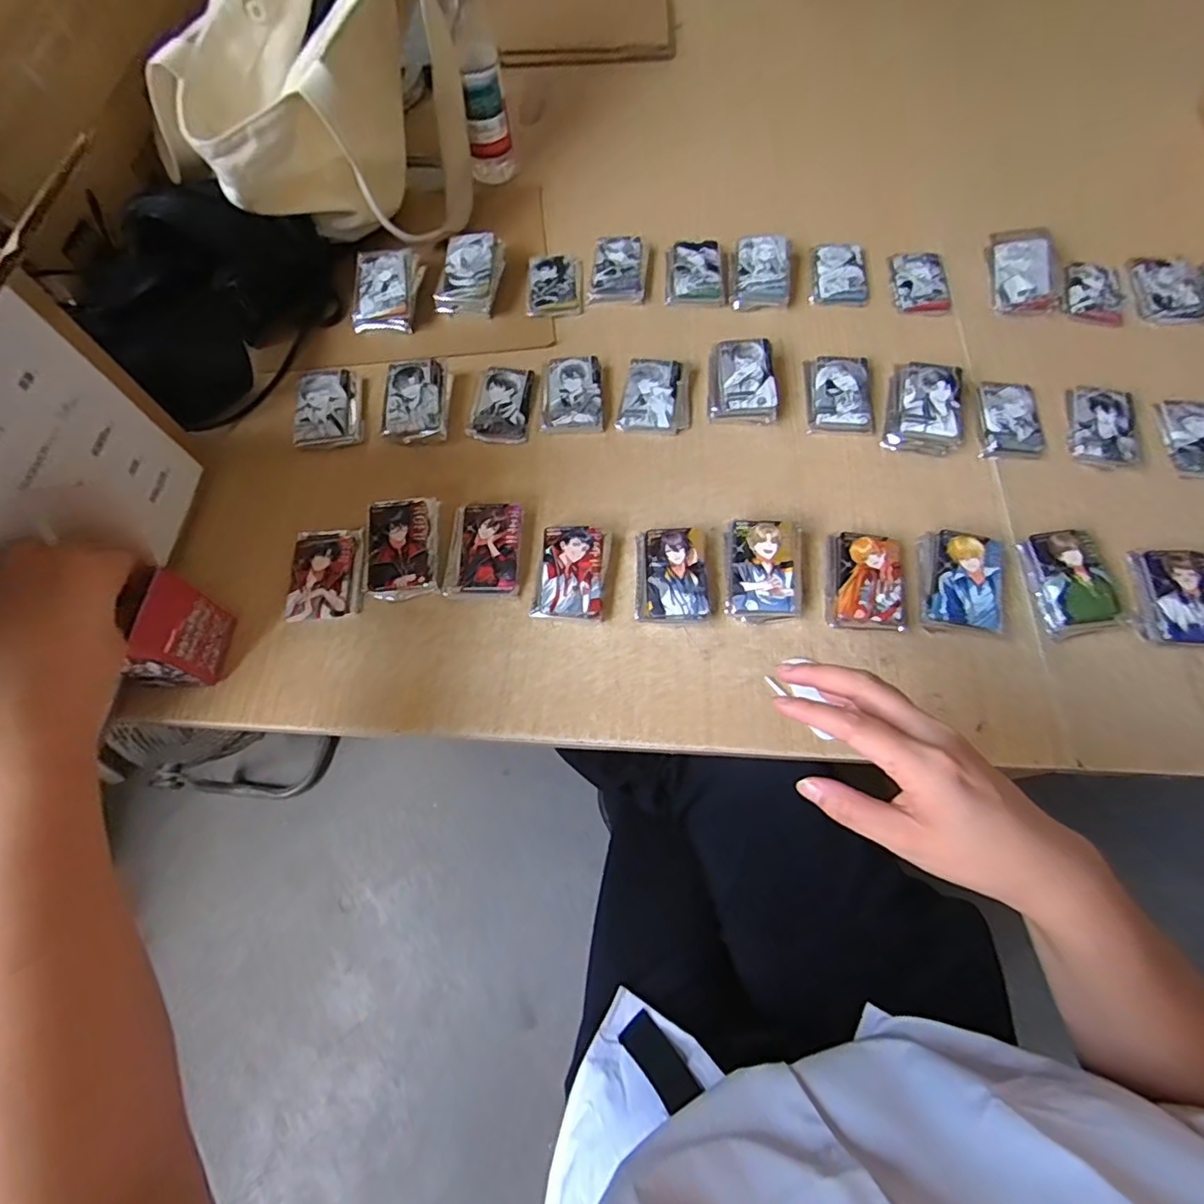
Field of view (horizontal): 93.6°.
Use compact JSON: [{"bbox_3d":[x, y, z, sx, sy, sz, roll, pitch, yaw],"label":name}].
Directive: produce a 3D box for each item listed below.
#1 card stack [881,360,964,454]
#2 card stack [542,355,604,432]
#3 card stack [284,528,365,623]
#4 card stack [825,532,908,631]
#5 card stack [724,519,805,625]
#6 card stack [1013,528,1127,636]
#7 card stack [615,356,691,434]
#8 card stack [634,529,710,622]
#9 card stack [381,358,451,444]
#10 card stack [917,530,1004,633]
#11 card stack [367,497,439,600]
[{"bbox_3d":[0.329,-0.197,0.578,0.066,0.030,0.092,14,69,3],"label":"card stack"},{"bbox_3d":[-0.031,-0.218,0.595,0.062,0.021,0.087,0,69,-2],"label":"card stack"},{"bbox_3d":[-0.254,-0.026,0.524,0.064,0.016,0.089,-7,69,-5],"label":"card stack"},{"bbox_3d":[0.236,-0.019,0.512,0.064,0.025,0.091,7,69,1],"label":"card stack"},{"bbox_3d":[0.146,-0.028,0.513,0.069,0.032,0.093,3,68,0],"label":"card stack"},{"bbox_3d":[0.429,-0.018,0.515,0.074,0.017,0.094,-4,69,-4],"label":"card stack"},{"bbox_3d":[0.056,-0.215,0.593,0.071,0.019,0.087,5,69,0],"label":"card stack"},{"bbox_3d":[0.064,-0.023,0.517,0.065,0.027,0.087,1,69,-2],"label":"card stack"},{"bbox_3d":[-0.193,-0.209,0.586,0.064,0.028,0.087,-2,69,-3],"label":"card stack"},{"bbox_3d":[0.322,-0.018,0.507,0.068,0.033,0.091,9,68,3],"label":"card stack"},{"bbox_3d":[-0.183,-0.049,0.524,0.062,0.031,0.088,-2,69,-3],"label":"card stack"}]

